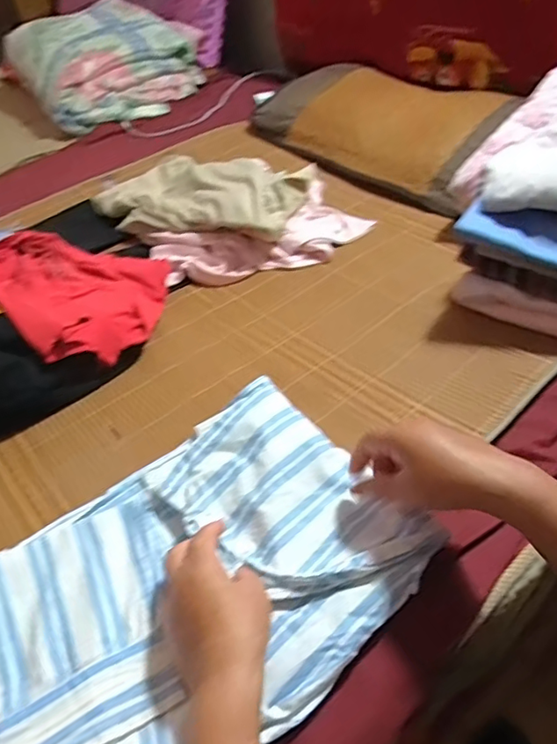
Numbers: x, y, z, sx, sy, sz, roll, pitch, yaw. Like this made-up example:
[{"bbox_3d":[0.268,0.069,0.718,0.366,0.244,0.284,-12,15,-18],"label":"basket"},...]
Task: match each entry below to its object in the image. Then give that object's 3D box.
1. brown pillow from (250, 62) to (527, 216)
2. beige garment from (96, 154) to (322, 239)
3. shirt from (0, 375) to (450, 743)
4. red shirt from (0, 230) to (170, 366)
[{"bbox_3d":[0.171,-0.515,1.139,0.238,0.123,0.639,-30,47,-23],"label":"brown pillow"},{"bbox_3d":[-0.140,-0.329,1.013,0.375,0.071,0.232,13,45,20],"label":"beige garment"},{"bbox_3d":[-0.131,0.200,0.446,0.502,0.041,0.268,-30,47,-24],"label":"shirt"},{"bbox_3d":[-0.267,-0.120,0.791,0.247,0.087,0.268,-36,50,-29],"label":"red shirt"}]

